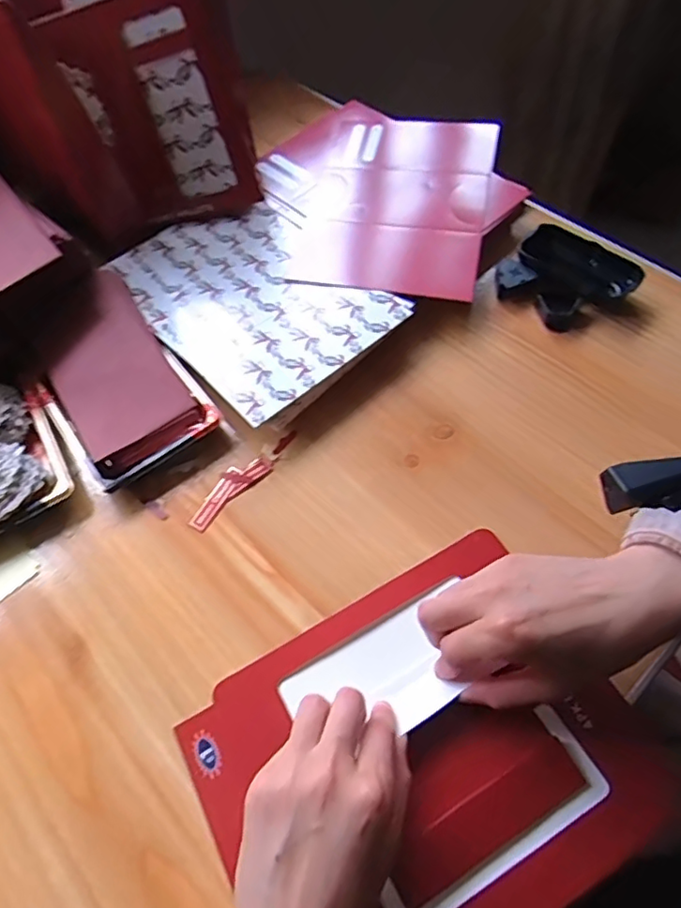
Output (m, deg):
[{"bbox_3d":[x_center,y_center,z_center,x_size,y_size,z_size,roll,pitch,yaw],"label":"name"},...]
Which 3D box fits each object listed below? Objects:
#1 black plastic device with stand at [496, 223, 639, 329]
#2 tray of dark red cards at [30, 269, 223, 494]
[{"bbox_3d":[0.208,-0.163,0.545,0.091,0.032,0.102,-40,67,-19],"label":"black plastic device with stand"},{"bbox_3d":[-0.202,-0.066,0.516,0.112,0.034,0.193,-34,62,-14],"label":"tray of dark red cards"}]

